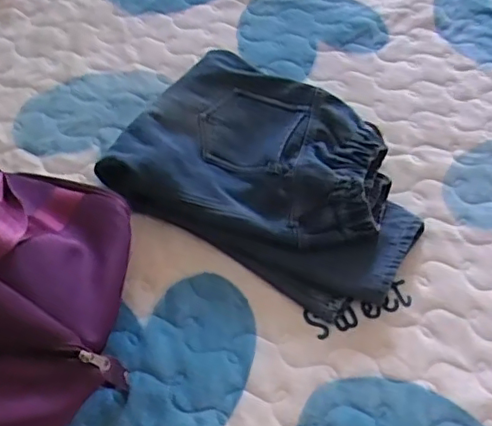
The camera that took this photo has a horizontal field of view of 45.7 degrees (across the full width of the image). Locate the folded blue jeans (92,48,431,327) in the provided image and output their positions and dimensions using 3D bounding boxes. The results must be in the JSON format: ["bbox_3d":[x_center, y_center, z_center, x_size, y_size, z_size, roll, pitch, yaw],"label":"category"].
[{"bbox_3d":[0.042,-0.056,0.759,0.380,0.074,0.275,28,58,14],"label":"folded blue jeans"}]

